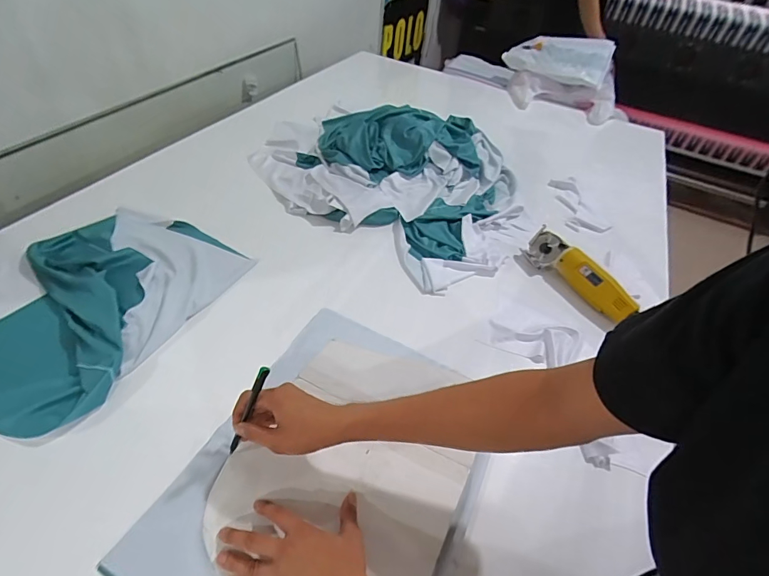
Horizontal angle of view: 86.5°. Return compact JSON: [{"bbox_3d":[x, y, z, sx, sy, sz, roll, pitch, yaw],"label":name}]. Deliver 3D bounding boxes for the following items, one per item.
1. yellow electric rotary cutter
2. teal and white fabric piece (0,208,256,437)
[{"bbox_3d":[0.382,-0.031,0.815,0.063,0.058,0.235,-23,53,-27],"label":"yellow electric rotary cutter"},{"bbox_3d":[-0.486,0.008,0.685,0.326,0.025,0.428,21,47,13],"label":"teal and white fabric piece"}]

